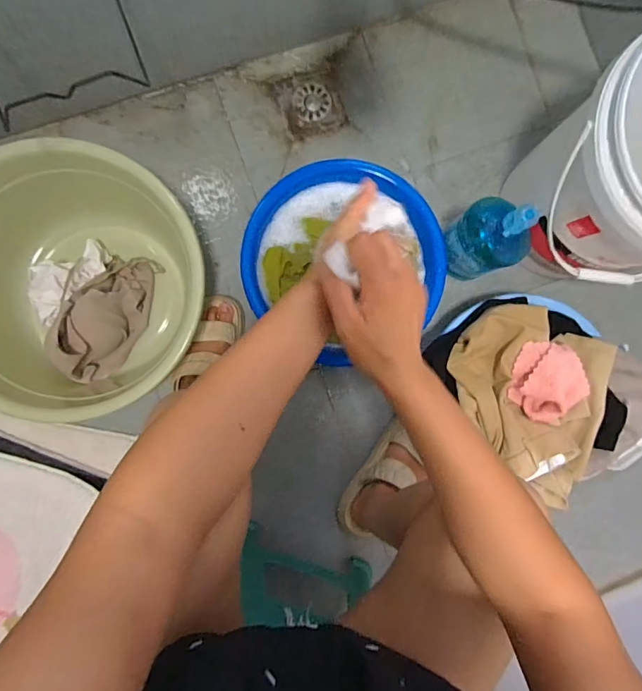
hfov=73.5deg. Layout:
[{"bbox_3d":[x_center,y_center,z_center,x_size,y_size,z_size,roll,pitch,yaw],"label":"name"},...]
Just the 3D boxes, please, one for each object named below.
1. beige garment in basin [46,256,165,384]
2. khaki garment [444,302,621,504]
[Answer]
[{"bbox_3d":[-0.370,-0.052,0.732,0.101,0.148,0.225,16,90,-4],"label":"beige garment in basin"},{"bbox_3d":[0.344,0.084,0.707,0.285,0.067,0.272,0,91,-4],"label":"khaki garment"}]

